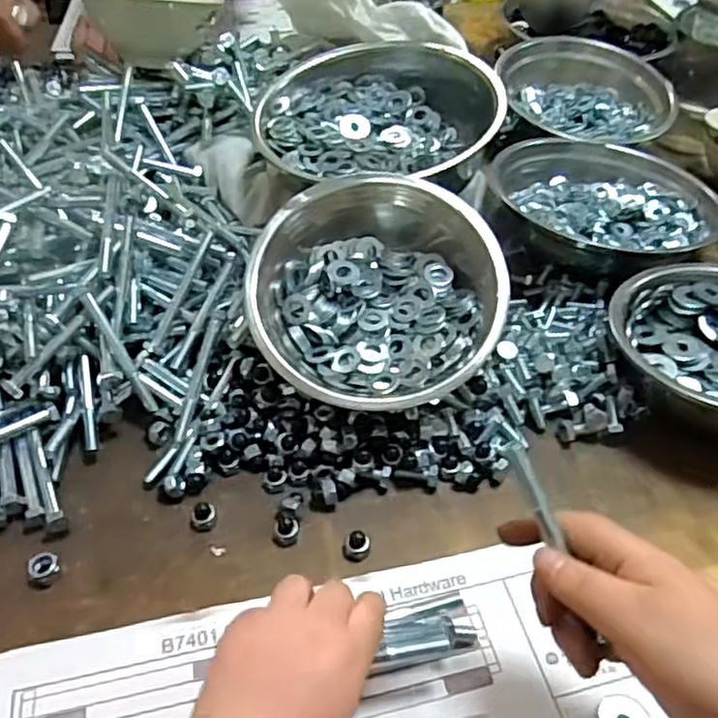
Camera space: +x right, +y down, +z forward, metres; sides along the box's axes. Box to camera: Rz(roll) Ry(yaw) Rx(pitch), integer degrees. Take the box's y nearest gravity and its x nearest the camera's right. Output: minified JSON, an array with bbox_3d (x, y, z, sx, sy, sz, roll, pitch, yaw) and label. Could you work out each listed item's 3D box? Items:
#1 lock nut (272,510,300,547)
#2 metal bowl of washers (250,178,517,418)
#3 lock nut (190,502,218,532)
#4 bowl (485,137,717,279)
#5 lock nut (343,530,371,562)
[{"bbox_3d":[-0.049,0.113,0.441,0.018,0.014,0.020,8,46,7],"label":"lock nut"},{"bbox_3d":[0.013,-0.043,0.510,0.186,0.083,0.186,30,72,11],"label":"metal bowl of washers"},{"bbox_3d":[-0.105,0.106,0.445,0.017,0.015,0.014,-13,47,-13],"label":"lock nut"},{"bbox_3d":[0.234,-0.154,0.654,0.196,0.058,0.192,-20,54,-20],"label":"bowl"},{"bbox_3d":[-0.002,0.122,0.431,0.018,0.016,0.014,8,46,7],"label":"lock nut"}]

